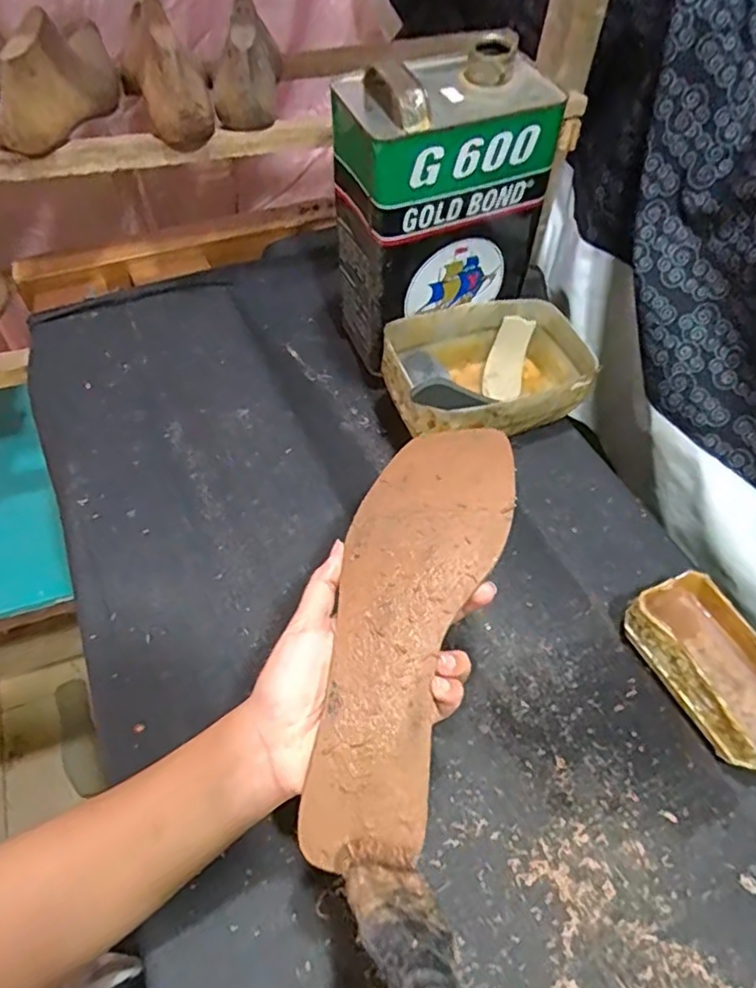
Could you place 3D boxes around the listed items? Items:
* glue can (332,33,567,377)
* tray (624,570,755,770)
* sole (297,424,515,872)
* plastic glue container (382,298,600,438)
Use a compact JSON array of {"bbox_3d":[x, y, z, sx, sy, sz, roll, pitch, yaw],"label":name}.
[{"bbox_3d":[0.052,-0.245,0.559,0.163,0.222,0.096,-20,57,-20],"label":"glue can"},{"bbox_3d":[0.240,0.124,0.445,0.071,0.048,0.125,-23,58,-19],"label":"tray"},{"bbox_3d":[0.015,0.062,0.334,0.077,0.027,0.241,15,67,8],"label":"sole"},{"bbox_3d":[0.102,-0.113,0.587,0.191,0.080,0.127,-15,56,-14],"label":"plastic glue container"}]

